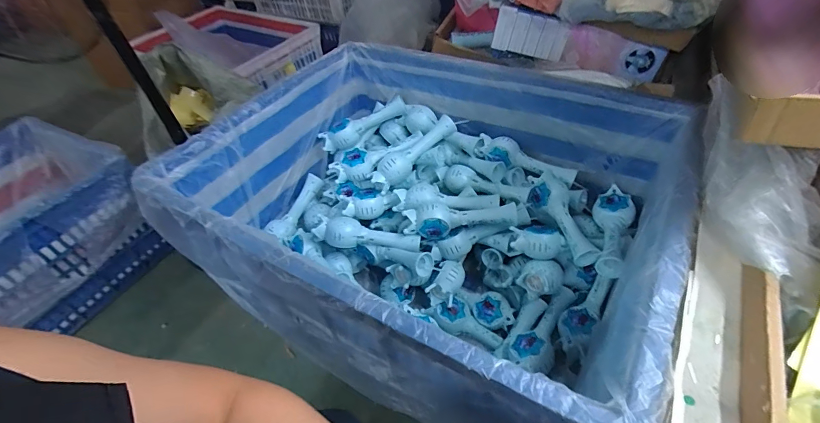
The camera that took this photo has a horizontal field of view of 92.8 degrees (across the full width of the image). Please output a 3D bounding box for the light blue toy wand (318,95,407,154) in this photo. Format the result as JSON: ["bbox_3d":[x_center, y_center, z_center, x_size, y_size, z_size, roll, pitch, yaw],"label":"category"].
[{"bbox_3d":[-0.119,-0.222,0.999,0.236,0.056,0.062,-25,45,9],"label":"light blue toy wand"}]

